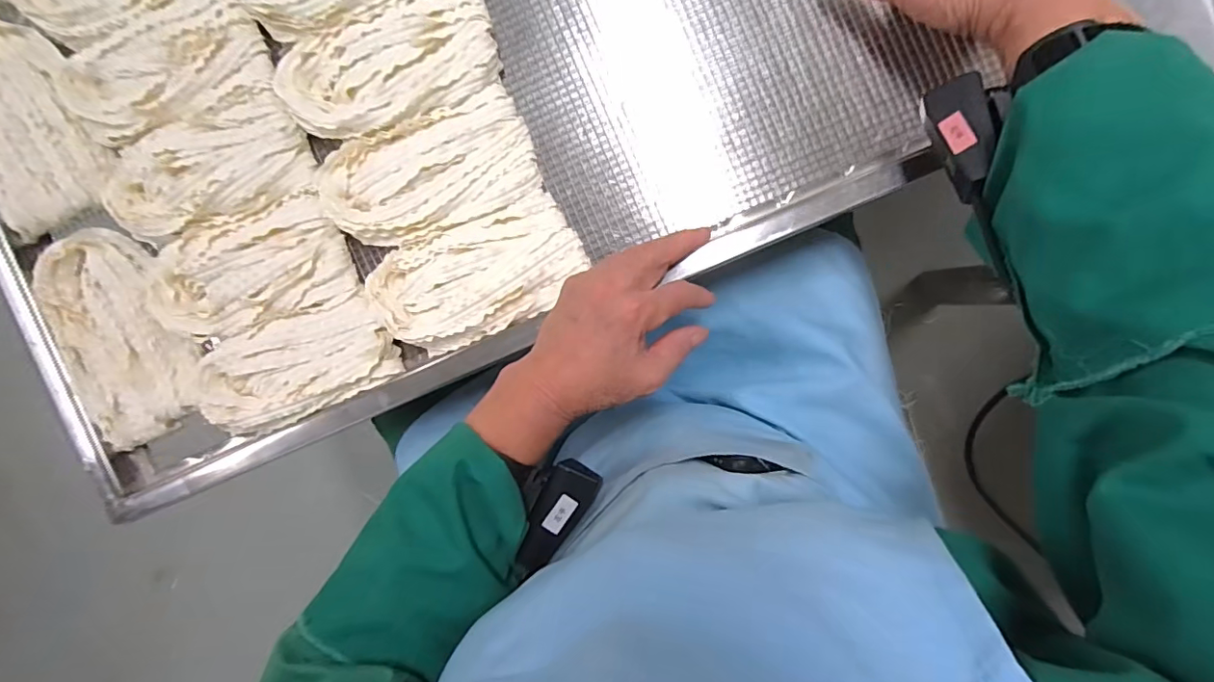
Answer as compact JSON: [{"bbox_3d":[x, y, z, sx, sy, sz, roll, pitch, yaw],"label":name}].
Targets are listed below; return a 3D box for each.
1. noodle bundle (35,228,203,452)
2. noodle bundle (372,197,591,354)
[{"bbox_3d":[-0.388,-0.005,0.434,0.099,0.022,0.167,-23,92,5],"label":"noodle bundle"},{"bbox_3d":[-0.095,-0.045,0.403,0.155,0.017,0.080,-16,92,5],"label":"noodle bundle"}]

